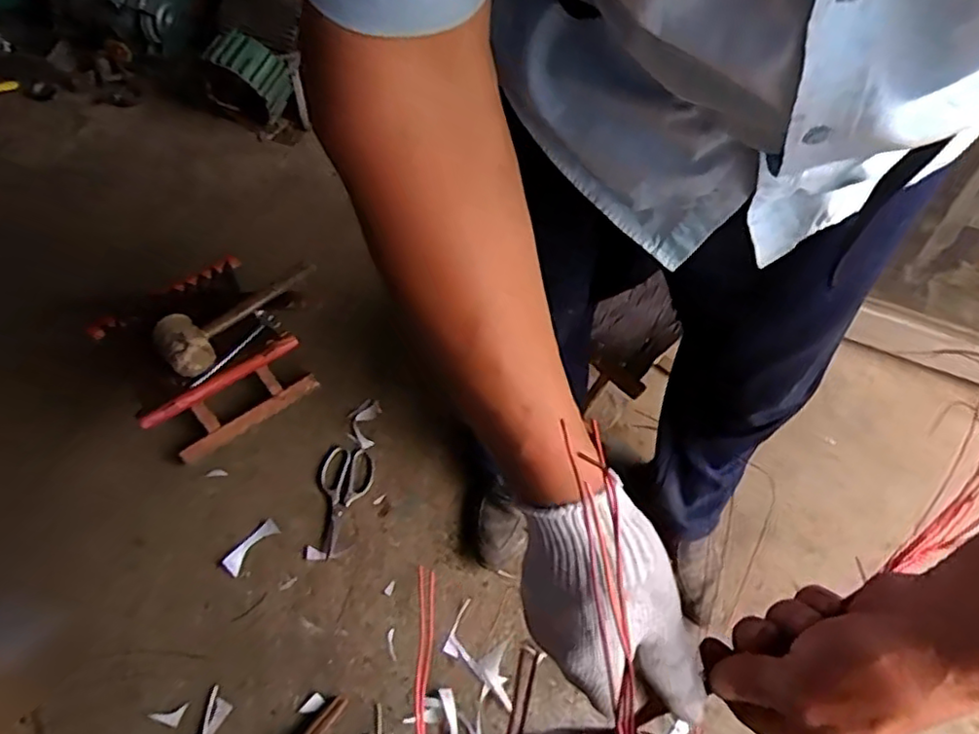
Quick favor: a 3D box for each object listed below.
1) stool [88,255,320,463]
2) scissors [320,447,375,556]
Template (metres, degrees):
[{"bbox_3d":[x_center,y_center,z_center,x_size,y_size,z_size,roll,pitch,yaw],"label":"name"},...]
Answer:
[{"bbox_3d":[-0.514,-0.011,1.171,0.276,0.178,0.263,-35,68,-17],"label":"stool"},{"bbox_3d":[-0.272,0.239,1.146,0.089,0.023,0.196,11,63,5],"label":"scissors"}]

